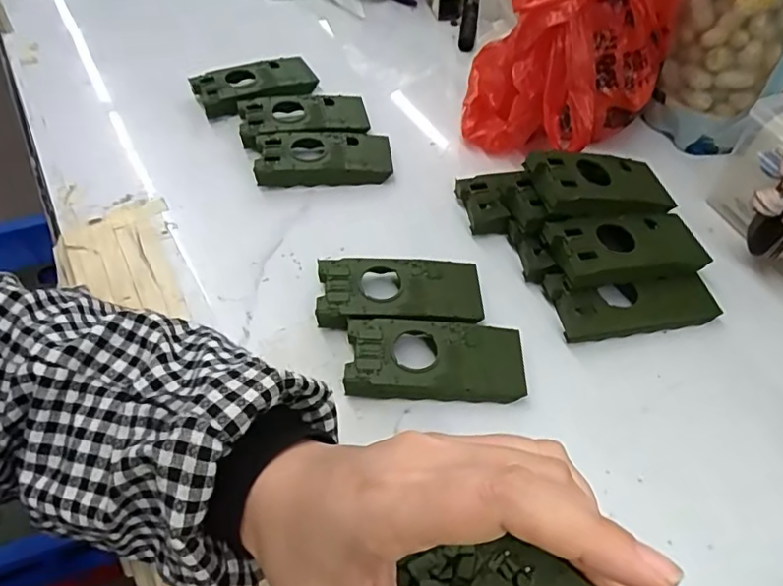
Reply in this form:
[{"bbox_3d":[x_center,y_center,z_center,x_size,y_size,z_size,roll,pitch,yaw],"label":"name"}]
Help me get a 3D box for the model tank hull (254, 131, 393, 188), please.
[{"bbox_3d":[-0.052,-0.106,0.445,0.102,0.020,0.047,-5,54,-5],"label":"model tank hull"}]

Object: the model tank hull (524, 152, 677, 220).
[{"bbox_3d":[0.143,-0.074,0.386,0.103,0.021,0.047,-4,52,-23],"label":"model tank hull"}]

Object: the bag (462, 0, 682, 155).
[{"bbox_3d":[0.109,-0.192,0.411,0.164,0.154,0.096,28,58,18],"label":"bag"}]

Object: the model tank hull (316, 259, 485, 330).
[{"bbox_3d":[0.006,0.001,0.368,0.103,0.020,0.050,-1,53,-2],"label":"model tank hull"}]

